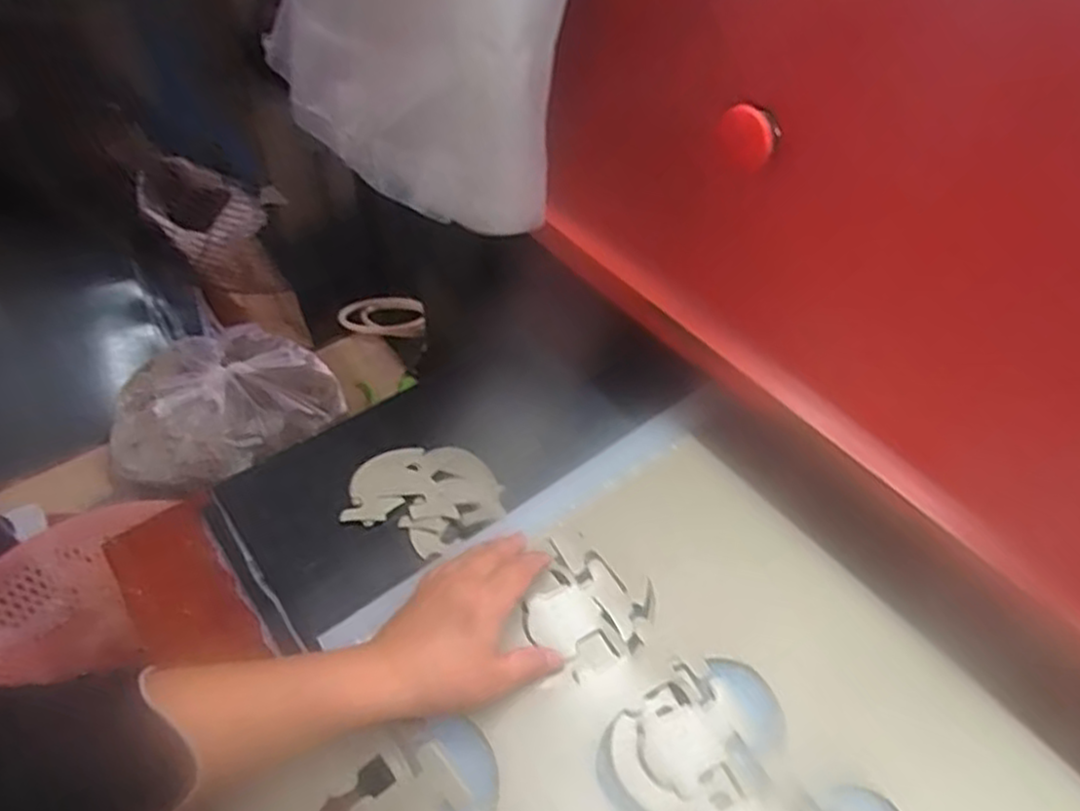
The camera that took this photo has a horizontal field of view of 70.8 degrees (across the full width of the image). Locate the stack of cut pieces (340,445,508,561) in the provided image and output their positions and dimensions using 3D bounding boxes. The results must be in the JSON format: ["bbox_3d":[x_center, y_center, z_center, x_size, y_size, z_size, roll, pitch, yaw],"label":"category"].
[{"bbox_3d":[-0.086,0.067,0.610,0.119,0.029,0.099,18,49,13],"label":"stack of cut pieces"}]

